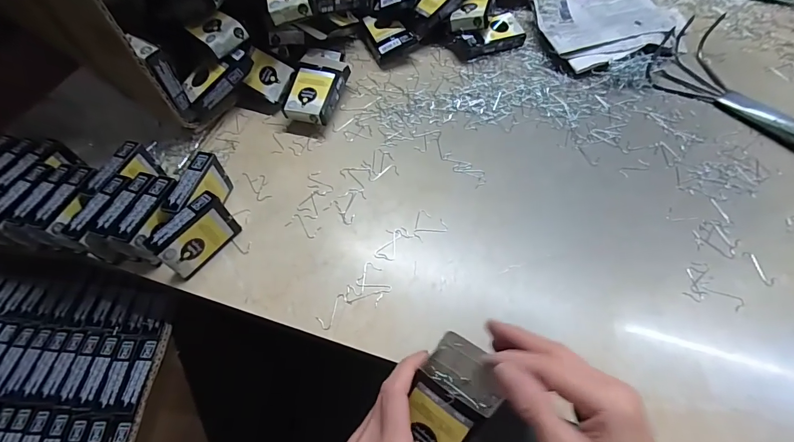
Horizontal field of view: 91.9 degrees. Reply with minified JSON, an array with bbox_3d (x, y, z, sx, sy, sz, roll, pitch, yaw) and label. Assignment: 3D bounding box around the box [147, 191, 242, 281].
[{"bbox_3d":[-0.191,0.015,0.370,0.021,0.059,0.072,31,65,19],"label":"box"}]

